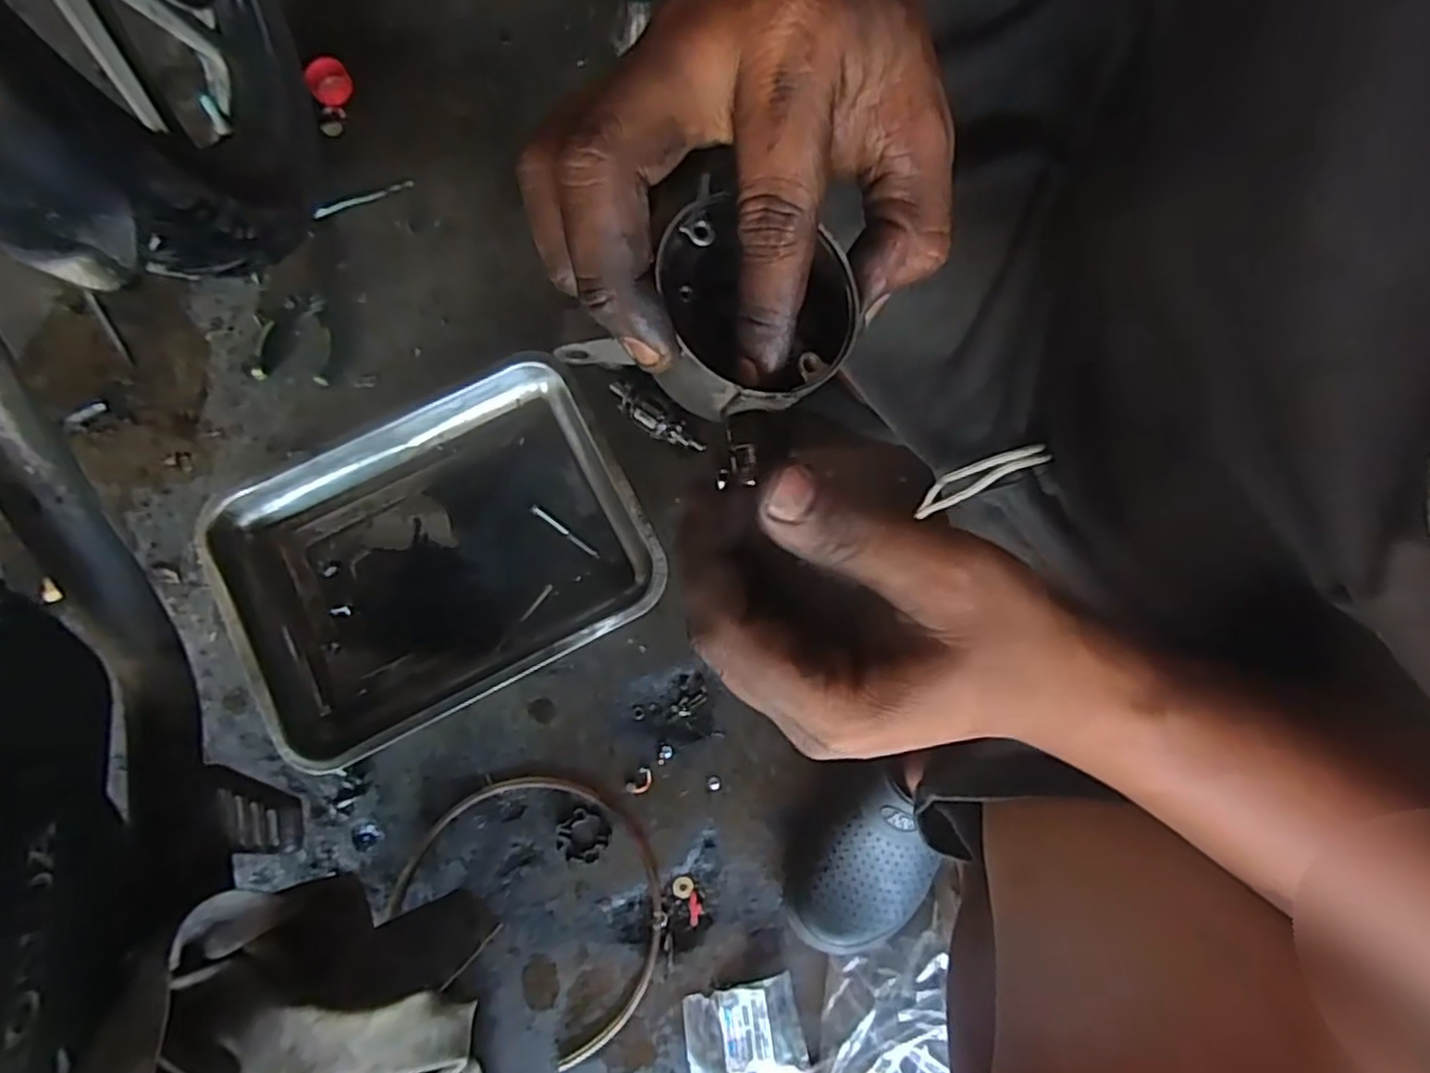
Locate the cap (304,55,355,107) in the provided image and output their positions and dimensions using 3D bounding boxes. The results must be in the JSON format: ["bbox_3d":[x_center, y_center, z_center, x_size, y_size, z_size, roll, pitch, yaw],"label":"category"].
[{"bbox_3d":[-0.386,-0.456,0.712,0.039,0.018,0.045,-19,81,-4],"label":"cap"}]

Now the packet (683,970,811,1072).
[{"bbox_3d":[0.023,0.398,0.565,0.092,0.014,0.072,-13,80,-3],"label":"packet"}]

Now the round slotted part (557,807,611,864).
[{"bbox_3d":[-0.111,0.251,0.595,0.041,0.004,0.041,0,80,0],"label":"round slotted part"}]

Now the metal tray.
[{"bbox_3d":[-0.243,0.017,0.621,0.342,0.034,0.253,-26,81,-5],"label":"metal tray"}]

